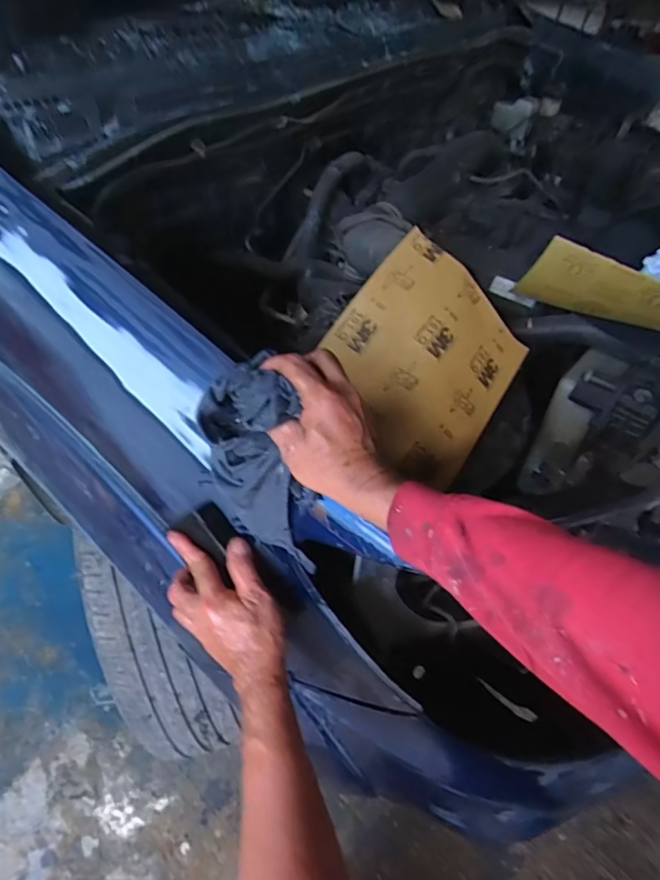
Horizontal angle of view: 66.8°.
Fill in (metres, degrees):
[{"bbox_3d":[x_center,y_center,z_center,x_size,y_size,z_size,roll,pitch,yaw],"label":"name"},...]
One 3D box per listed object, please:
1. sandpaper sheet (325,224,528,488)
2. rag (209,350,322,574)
[{"bbox_3d":[0.114,-0.100,0.612,0.221,0.044,0.268,38,70,-2],"label":"sandpaper sheet"},{"bbox_3d":[-0.065,0.028,0.460,0.079,0.192,0.074,-9,26,-11],"label":"rag"}]

